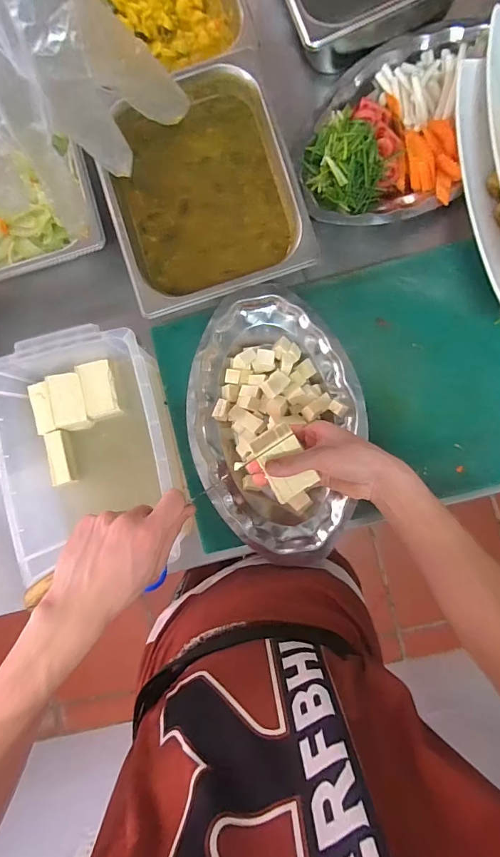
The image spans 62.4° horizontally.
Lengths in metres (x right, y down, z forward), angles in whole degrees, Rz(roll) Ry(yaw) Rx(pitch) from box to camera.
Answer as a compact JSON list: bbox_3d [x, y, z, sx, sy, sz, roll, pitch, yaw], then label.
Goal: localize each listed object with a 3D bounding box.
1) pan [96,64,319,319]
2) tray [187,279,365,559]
[{"bbox_3d":[-0.074,-0.356,0.624,0.267,0.064,0.342,-17,88,4],"label":"pan"},{"bbox_3d":[0.037,-0.008,0.594,0.236,0.055,0.374,-16,88,4],"label":"tray"}]

